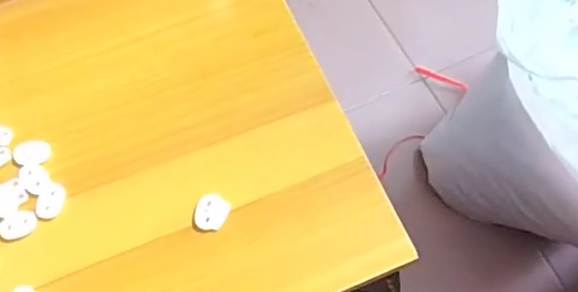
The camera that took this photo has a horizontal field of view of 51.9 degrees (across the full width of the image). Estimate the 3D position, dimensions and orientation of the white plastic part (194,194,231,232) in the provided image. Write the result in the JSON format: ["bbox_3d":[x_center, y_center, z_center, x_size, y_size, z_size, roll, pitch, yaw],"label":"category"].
[{"bbox_3d":[-0.049,0.042,0.376,0.020,0.005,0.022,0,65,0],"label":"white plastic part"}]

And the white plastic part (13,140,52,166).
[{"bbox_3d":[-0.172,0.004,0.396,0.025,0.004,0.018,-2,65,-2],"label":"white plastic part"}]

